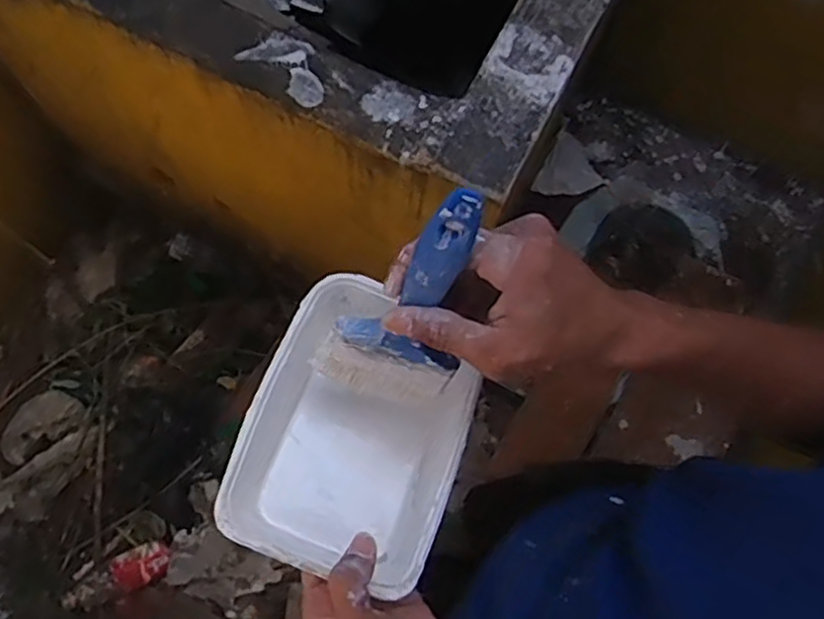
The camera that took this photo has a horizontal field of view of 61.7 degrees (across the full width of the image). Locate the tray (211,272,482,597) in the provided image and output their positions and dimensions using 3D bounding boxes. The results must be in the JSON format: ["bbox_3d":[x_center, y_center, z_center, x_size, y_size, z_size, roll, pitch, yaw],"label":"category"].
[{"bbox_3d":[-0.031,0.070,0.424,0.128,0.048,0.172,18,72,3],"label":"tray"}]

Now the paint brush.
[{"bbox_3d":[0.005,0.005,0.358,0.071,0.183,0.013,26,54,-10],"label":"paint brush"}]

